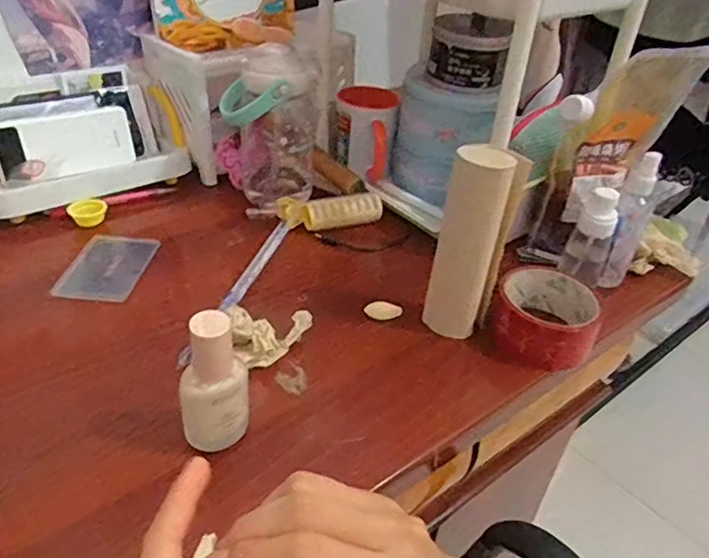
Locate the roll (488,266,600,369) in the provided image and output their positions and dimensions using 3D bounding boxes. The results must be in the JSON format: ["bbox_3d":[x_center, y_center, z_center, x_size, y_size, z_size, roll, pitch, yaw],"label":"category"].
[{"bbox_3d":[0.167,0.032,0.517,0.084,0.040,0.090,3,36,-2],"label":"roll"}]

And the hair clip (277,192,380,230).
[{"bbox_3d":[-0.027,-0.079,0.648,0.113,0.028,0.035,-1,36,-8],"label":"hair clip"}]

